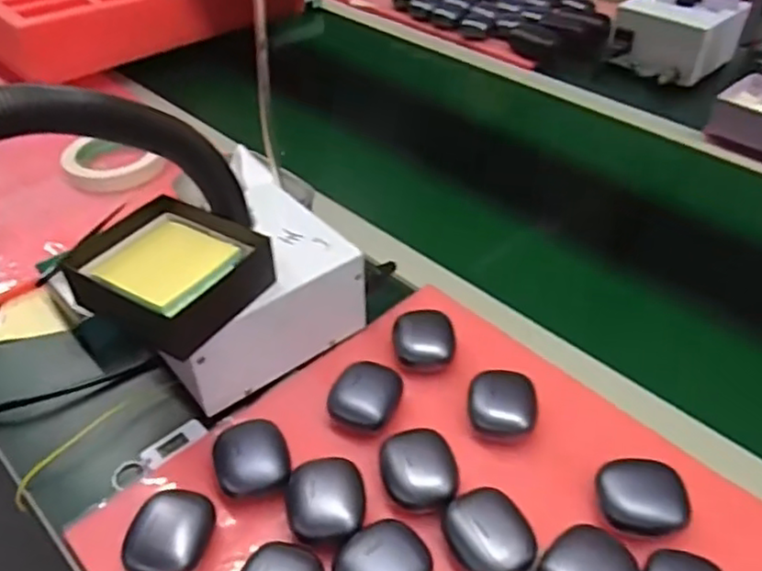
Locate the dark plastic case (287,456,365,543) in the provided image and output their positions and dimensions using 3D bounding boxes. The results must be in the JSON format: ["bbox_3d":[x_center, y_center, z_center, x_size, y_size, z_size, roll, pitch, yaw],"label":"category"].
[{"bbox_3d":[-0.035,0.140,0.433,0.047,0.019,0.054,-3,41,-4],"label":"dark plastic case"}]

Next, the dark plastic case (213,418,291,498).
[{"bbox_3d":[-0.088,0.118,0.455,0.047,0.020,0.049,-12,42,-14],"label":"dark plastic case"}]

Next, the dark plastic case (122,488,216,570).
[{"bbox_3d":[-0.131,0.156,0.416,0.047,0.025,0.056,6,41,7],"label":"dark plastic case"}]

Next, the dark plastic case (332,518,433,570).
[{"bbox_3d":[0.001,0.173,0.401,0.048,0.029,0.053,30,49,30],"label":"dark plastic case"}]

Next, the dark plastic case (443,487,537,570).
[{"bbox_3d":[0.066,0.157,0.415,0.050,0.030,0.052,-9,42,-10],"label":"dark plastic case"}]

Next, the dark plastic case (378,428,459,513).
[{"bbox_3d":[0.026,0.126,0.450,0.048,0.033,0.060,-9,42,-10],"label":"dark plastic case"}]

